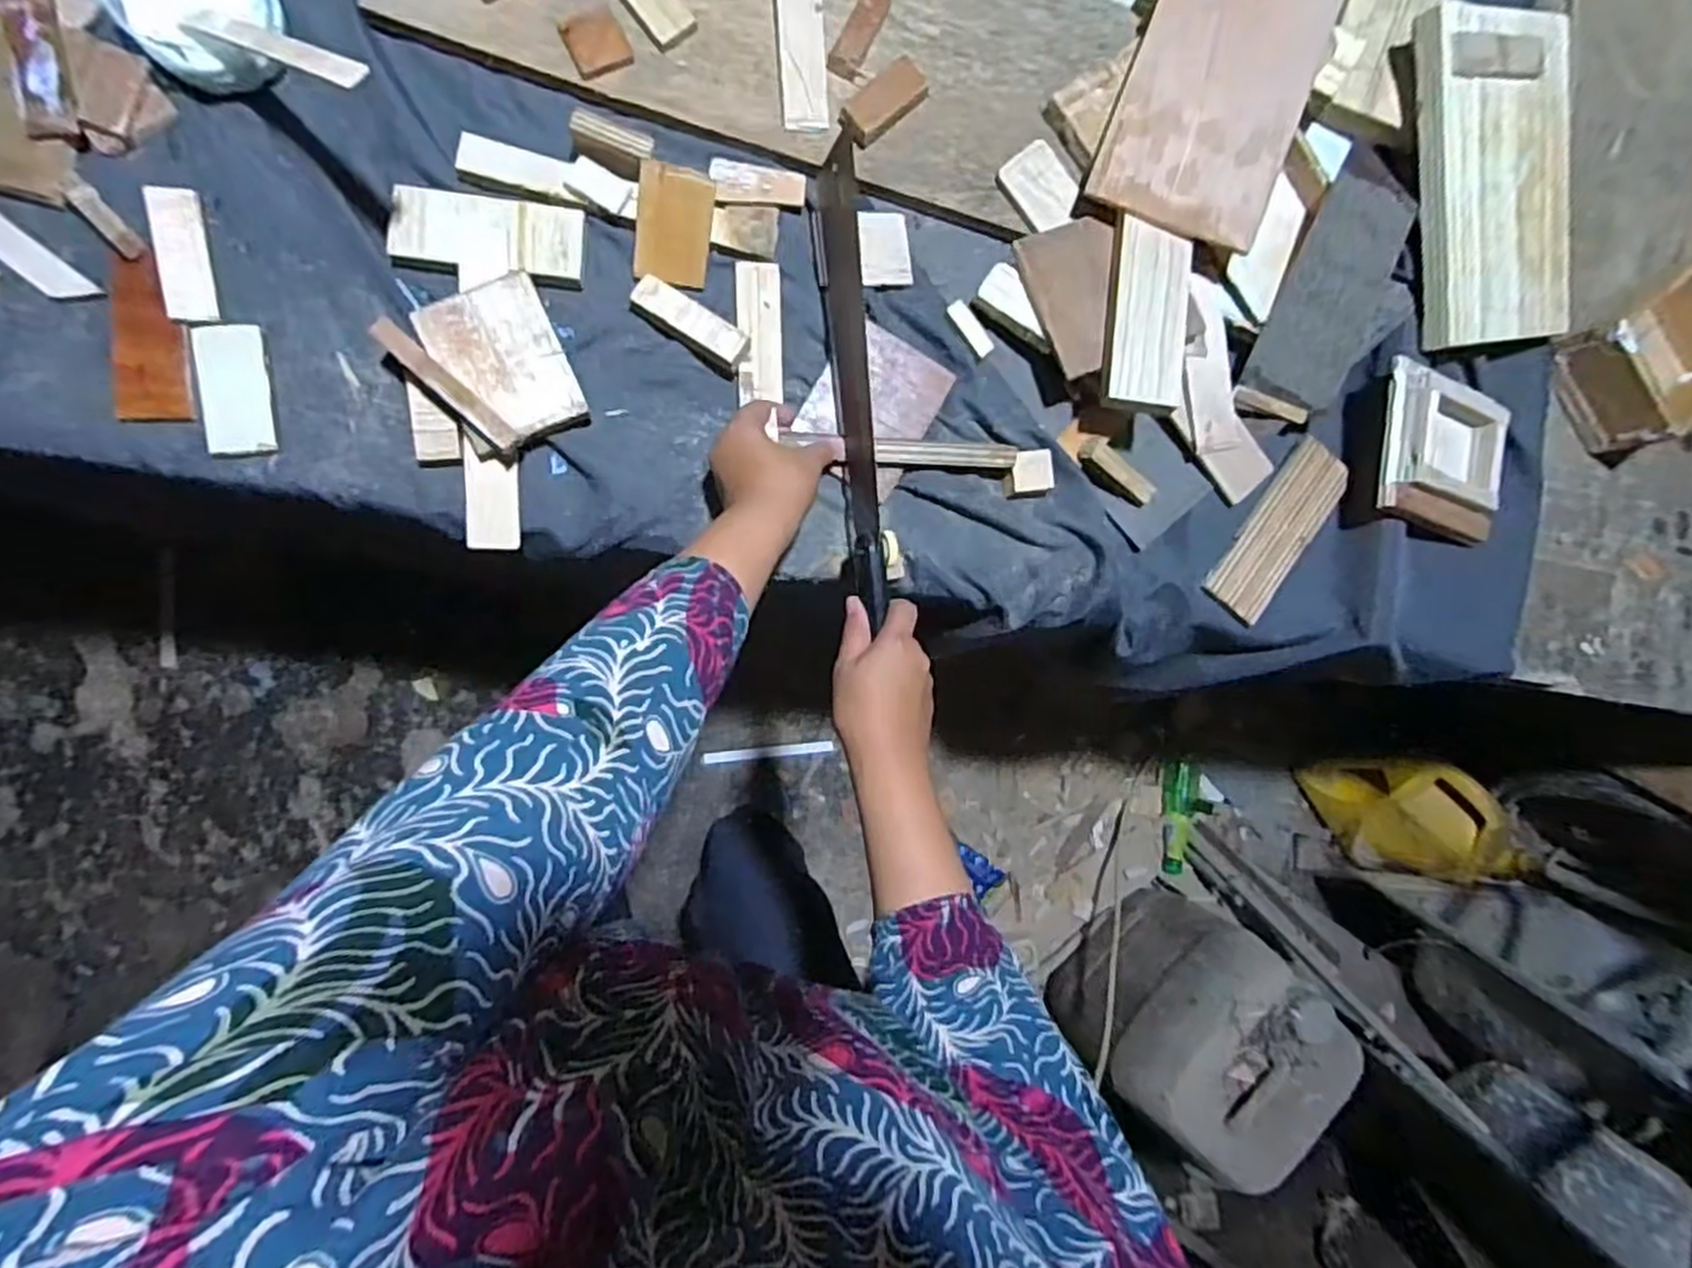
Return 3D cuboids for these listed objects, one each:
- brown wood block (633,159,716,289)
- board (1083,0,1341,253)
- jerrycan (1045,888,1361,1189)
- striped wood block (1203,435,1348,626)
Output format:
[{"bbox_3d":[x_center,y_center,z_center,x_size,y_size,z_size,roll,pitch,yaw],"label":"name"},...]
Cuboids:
[{"bbox_3d":[-0.120,-0.283,0.535,0.050,0.005,0.072,5,113,-12],"label":"brown wood block"},{"bbox_3d":[0.260,-0.380,0.548,0.124,0.013,0.191,22,88,4],"label":"board"},{"bbox_3d":[0.500,0.565,1.164,0.286,0.320,0.284,-45,95,-7],"label":"jerrycan"},{"bbox_3d":[0.346,-0.084,0.617,0.049,0.017,0.154,35,84,-6],"label":"striped wood block"}]

